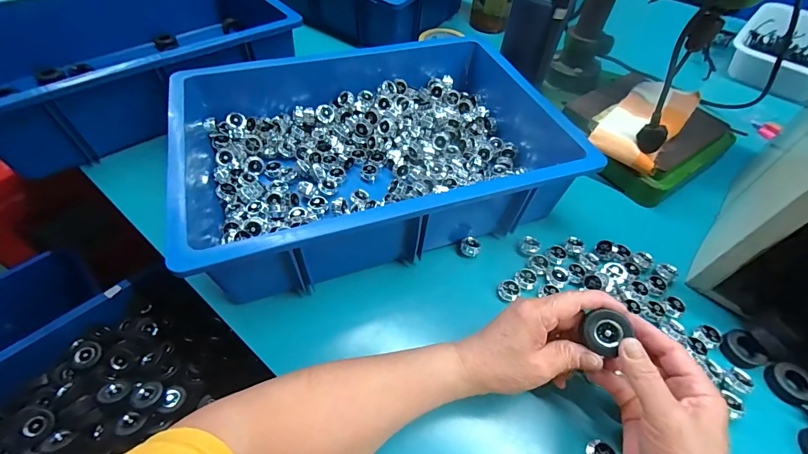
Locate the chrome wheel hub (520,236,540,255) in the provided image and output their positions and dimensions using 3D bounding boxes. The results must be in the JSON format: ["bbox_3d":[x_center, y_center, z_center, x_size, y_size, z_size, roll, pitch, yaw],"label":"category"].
[{"bbox_3d":[0.155,0.024,0.437,0.021,0.013,0.019,29,59,18],"label":"chrome wheel hub"}]

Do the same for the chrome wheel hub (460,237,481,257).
[{"bbox_3d":[0.081,0.024,0.434,0.023,0.016,0.018,6,55,2],"label":"chrome wheel hub"}]

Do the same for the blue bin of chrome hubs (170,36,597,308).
[{"bbox_3d":[-0.043,-0.116,0.465,0.439,0.106,0.336,-16,57,-13],"label":"blue bin of chrome hubs"}]

